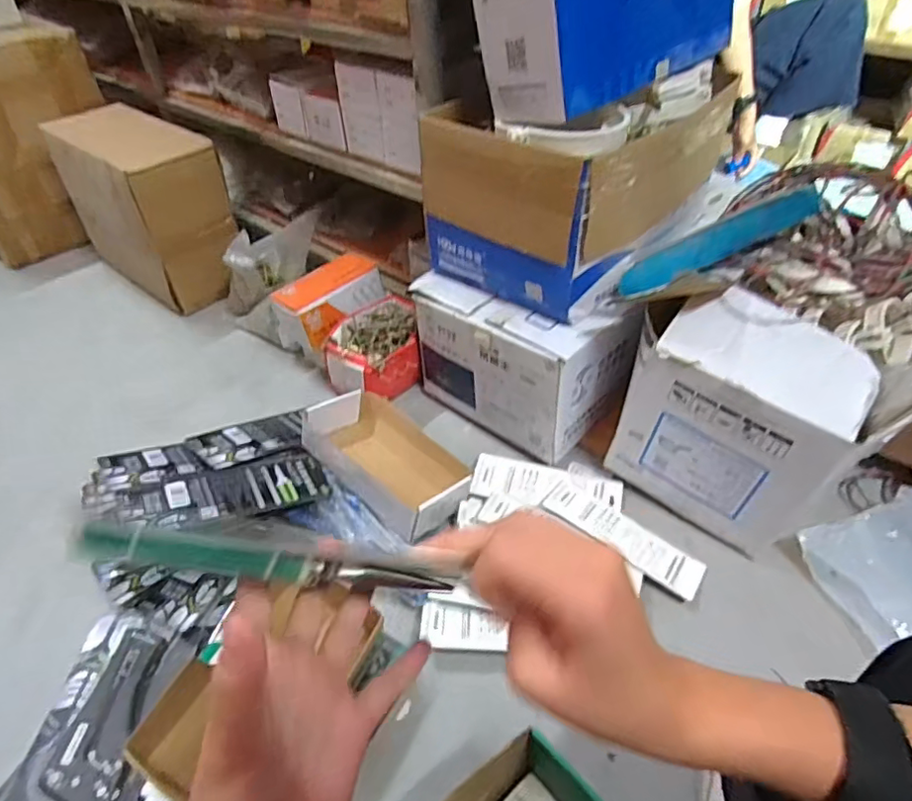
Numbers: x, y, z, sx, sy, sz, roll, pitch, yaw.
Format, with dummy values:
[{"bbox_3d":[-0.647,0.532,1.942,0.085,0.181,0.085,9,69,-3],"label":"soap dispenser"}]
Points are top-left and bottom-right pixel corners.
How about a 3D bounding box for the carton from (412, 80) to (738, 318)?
[{"bbox_3d":[0.181,-0.331,0.877,0.381,0.230,0.275,-34,52,-29],"label":"carton"}]

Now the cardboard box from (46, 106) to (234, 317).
[{"bbox_3d":[-0.693,-0.432,1.310,0.400,0.364,0.198,30,52,29],"label":"cardboard box"}]

